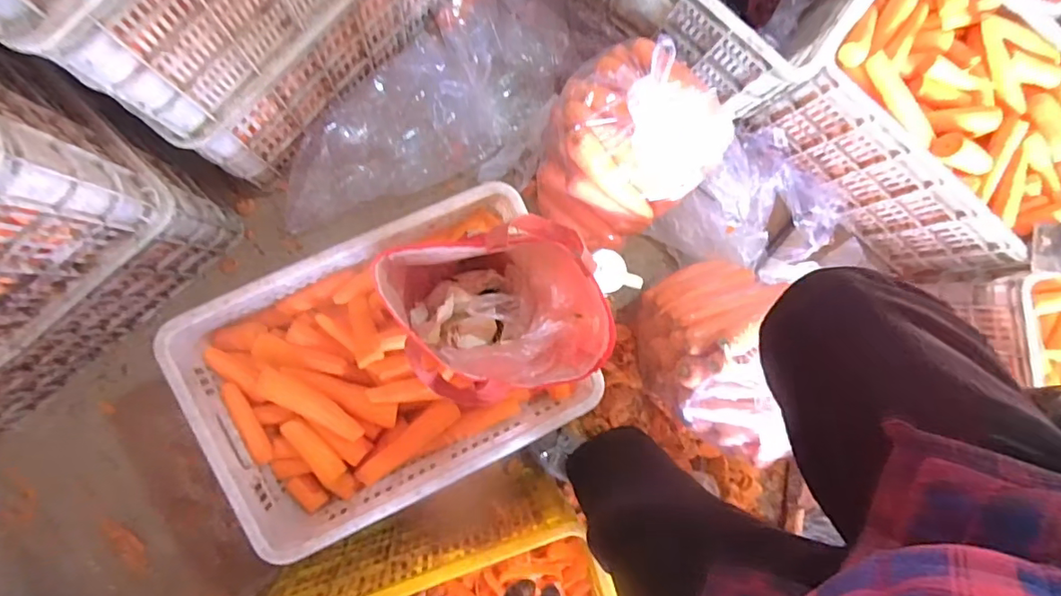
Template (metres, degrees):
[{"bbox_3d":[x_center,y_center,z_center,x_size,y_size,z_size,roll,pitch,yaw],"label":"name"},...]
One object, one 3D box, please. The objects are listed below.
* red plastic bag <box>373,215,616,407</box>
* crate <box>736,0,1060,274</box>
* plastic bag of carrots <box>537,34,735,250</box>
[{"bbox_3d":[-0.047,0.016,0.711,0.229,0.238,0.196,-21,92,-8],"label":"red plastic bag"},{"bbox_3d":[0.754,-0.339,1.019,0.509,0.253,0.361,40,84,-6],"label":"crate"},{"bbox_3d":[0.149,-0.245,0.886,0.247,0.244,0.253,37,84,-6],"label":"plastic bag of carrots"}]

